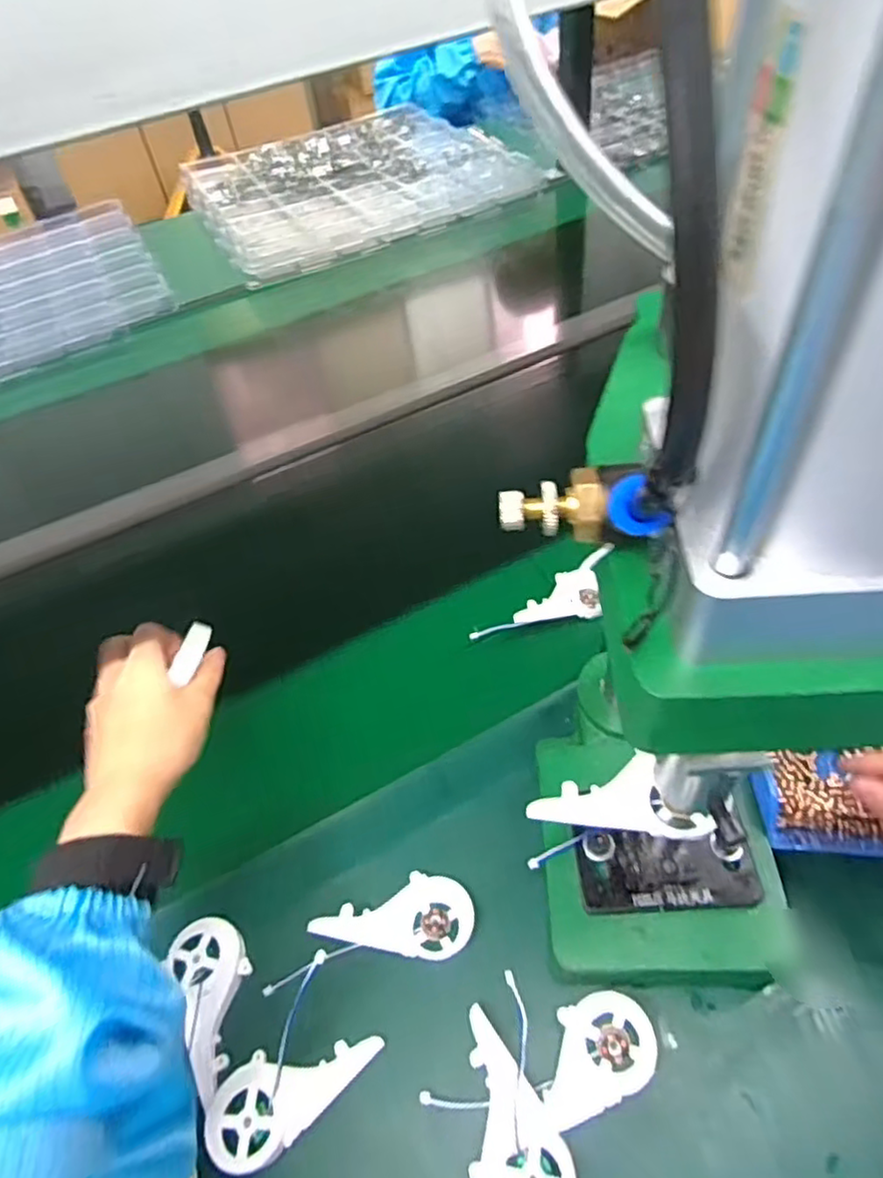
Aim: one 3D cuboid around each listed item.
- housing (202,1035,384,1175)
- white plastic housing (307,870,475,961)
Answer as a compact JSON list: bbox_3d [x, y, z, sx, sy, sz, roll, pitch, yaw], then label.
[{"bbox_3d":[-0.082,0.270,0.365,0.094,0.012,0.044,-31,53,-19],"label":"housing"},{"bbox_3d":[-0.028,0.199,0.399,0.094,0.011,0.045,-2,48,-13],"label":"white plastic housing"}]

